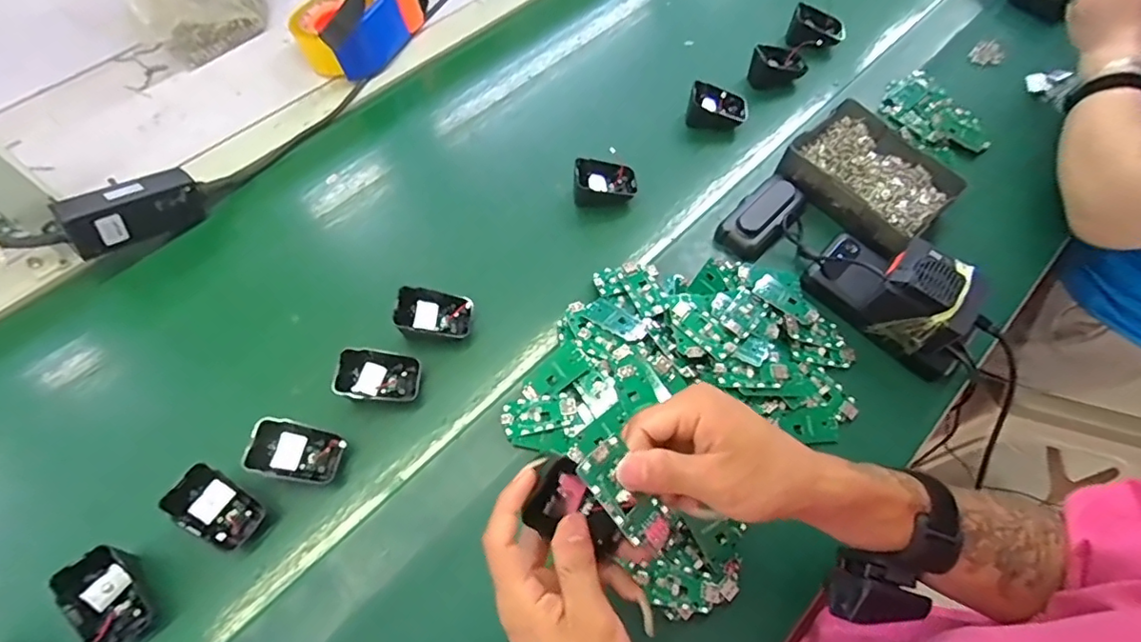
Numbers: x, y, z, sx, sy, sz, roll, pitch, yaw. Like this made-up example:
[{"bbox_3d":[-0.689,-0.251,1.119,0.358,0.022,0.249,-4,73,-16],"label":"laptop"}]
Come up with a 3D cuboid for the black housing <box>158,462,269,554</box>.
[{"bbox_3d":[-0.277,0.150,0.439,0.064,0.050,0.050,26,67,16],"label":"black housing"}]

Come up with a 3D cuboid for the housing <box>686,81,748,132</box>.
[{"bbox_3d":[0.172,-0.253,0.650,0.074,0.037,0.046,5,62,6],"label":"housing"}]

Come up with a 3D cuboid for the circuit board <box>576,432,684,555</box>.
[{"bbox_3d":[0.033,0.098,0.308,0.029,0.005,0.066,-41,97,-18],"label":"circuit board"}]

